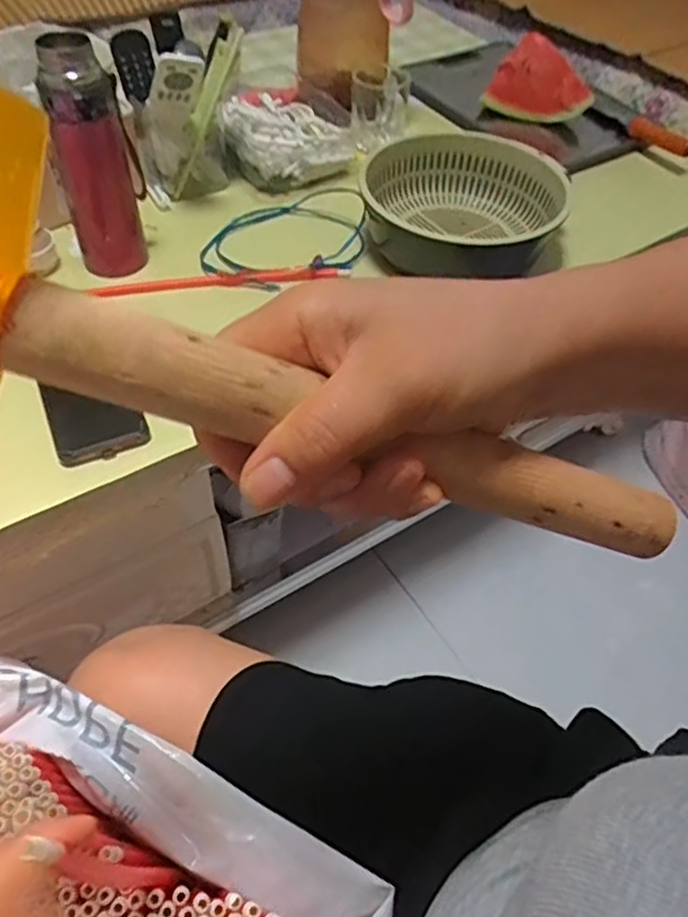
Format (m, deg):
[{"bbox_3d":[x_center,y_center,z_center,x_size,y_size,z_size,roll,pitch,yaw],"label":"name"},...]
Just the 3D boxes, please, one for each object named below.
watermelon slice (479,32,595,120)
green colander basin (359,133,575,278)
[{"bbox_3d":[0.275,-0.531,0.931,0.144,0.114,0.081,14,52,8],"label":"watermelon slice"},{"bbox_3d":[0.135,-0.283,0.762,0.204,0.083,0.199,2,51,-2],"label":"green colander basin"}]

